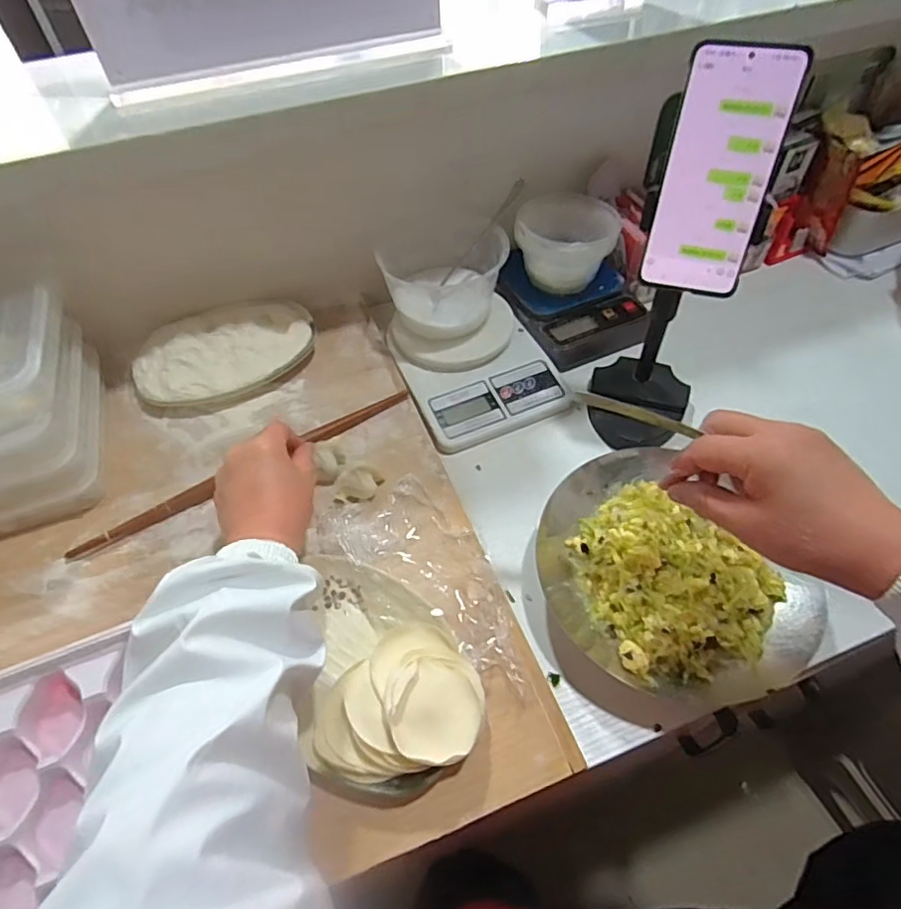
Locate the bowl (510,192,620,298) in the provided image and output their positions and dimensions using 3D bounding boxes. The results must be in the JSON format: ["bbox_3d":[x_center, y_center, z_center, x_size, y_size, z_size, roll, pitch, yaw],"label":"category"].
[{"bbox_3d":[0.139,-0.251,0.691,0.115,0.087,0.098,12,54,11],"label":"bowl"}]

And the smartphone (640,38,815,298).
[{"bbox_3d":[0.194,-0.201,0.412,0.077,0.161,0.005,13,29,15],"label":"smartphone"}]

